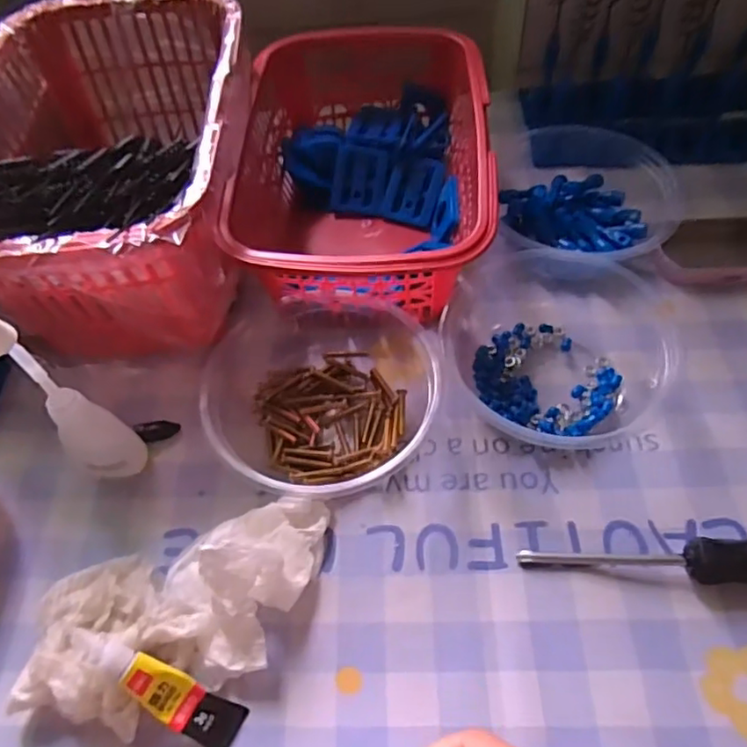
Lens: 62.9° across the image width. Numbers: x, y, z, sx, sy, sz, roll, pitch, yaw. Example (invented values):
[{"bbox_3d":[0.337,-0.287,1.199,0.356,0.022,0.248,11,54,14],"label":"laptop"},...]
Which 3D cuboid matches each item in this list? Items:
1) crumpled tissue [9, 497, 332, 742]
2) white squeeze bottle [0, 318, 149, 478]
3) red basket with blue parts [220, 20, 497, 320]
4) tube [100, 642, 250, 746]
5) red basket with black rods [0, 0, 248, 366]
[{"bbox_3d":[-0.083,0.101,0.265,0.136,0.045,0.068,-19,58,-8],"label":"crumpled tissue"},{"bbox_3d":[-0.138,0.011,0.269,0.025,0.141,0.027,30,64,21],"label":"white squeeze bottle"},{"bbox_3d":[-0.004,-0.129,0.388,0.142,0.069,0.208,-1,58,4],"label":"red basket with blue parts"},{"bbox_3d":[-0.083,0.132,0.251,0.064,0.007,0.019,41,63,-13],"label":"tube"},{"bbox_3d":[-0.152,-0.122,0.364,0.159,0.094,0.230,-1,58,3],"label":"red basket with black rods"}]

